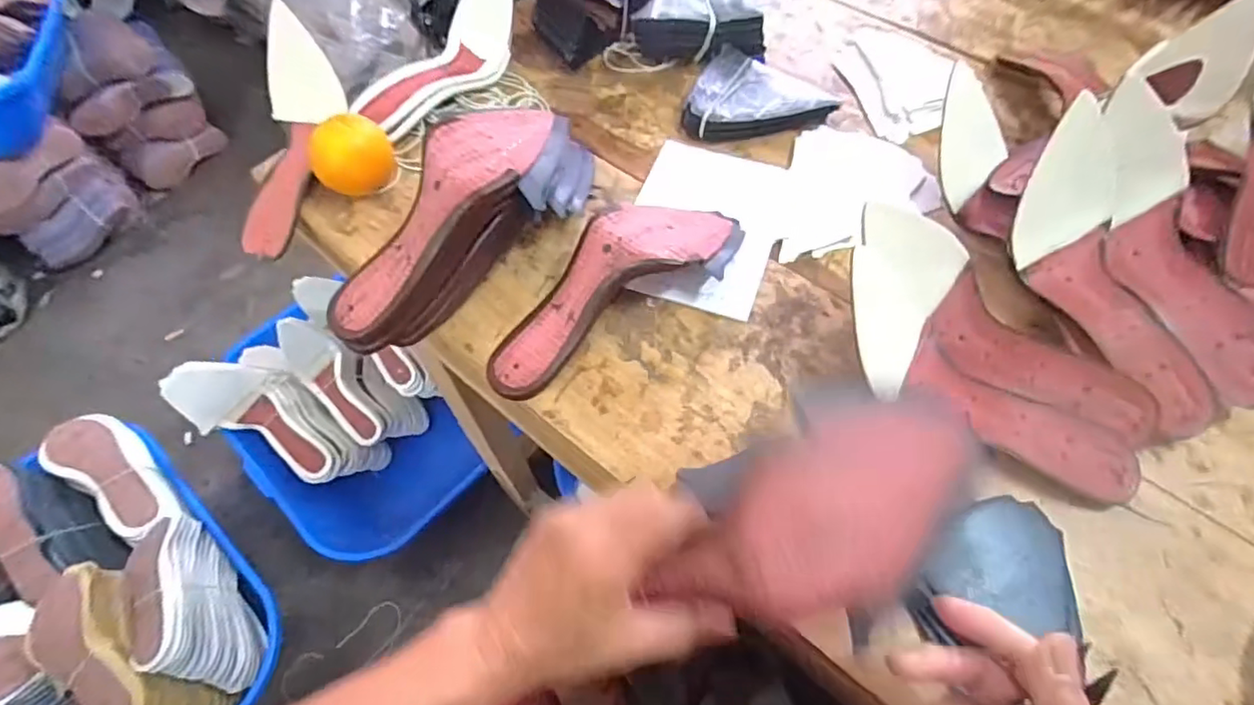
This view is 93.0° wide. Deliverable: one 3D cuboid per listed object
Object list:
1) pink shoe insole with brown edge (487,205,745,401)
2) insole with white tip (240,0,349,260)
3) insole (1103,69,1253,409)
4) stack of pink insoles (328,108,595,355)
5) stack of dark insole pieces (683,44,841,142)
[{"bbox_3d":[-0.008,-0.061,0.463,0.238,0.051,0.083,-33,65,-16],"label":"pink shoe insole with brown edge"},{"bbox_3d":[-0.313,-0.198,0.544,0.068,0.066,0.225,2,76,3],"label":"insole with white tip"},{"bbox_3d":[0.394,-0.077,0.422,0.067,0.060,0.234,-19,85,-9],"label":"insole"},{"bbox_3d":[-0.110,-0.111,0.466,0.100,0.097,0.271,26,65,15],"label":"stack of pink insoles"},{"bbox_3d":[0.125,-0.258,0.589,0.139,0.033,0.099,-4,61,-1],"label":"stack of dark insole pieces"}]

